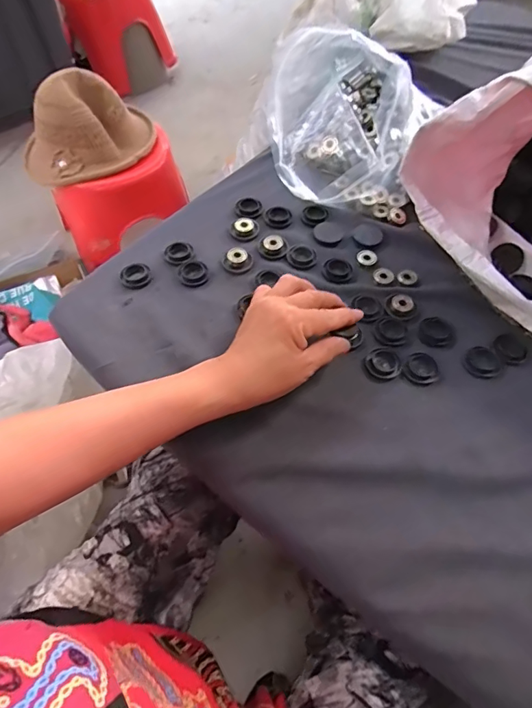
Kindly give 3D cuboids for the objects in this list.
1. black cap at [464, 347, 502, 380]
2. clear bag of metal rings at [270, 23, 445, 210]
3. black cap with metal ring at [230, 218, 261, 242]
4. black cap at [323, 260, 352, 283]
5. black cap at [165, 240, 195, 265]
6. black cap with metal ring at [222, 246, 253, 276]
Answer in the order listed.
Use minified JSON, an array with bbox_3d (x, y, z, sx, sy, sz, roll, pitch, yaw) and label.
[{"bbox_3d":[0.206,0.008,0.444,0.035,0.004,0.033,1,58,-1],"label":"black cap"},{"bbox_3d":[0.077,-0.294,0.555,0.147,0.136,0.196,-6,58,-5],"label":"clear bag of metal rings"},{"bbox_3d":[-0.024,-0.143,0.536,0.033,0.013,0.030,1,58,-1],"label":"black cap with metal ring"},{"bbox_3d":[0.078,-0.090,0.508,0.030,0.004,0.030,1,58,-1],"label":"black cap"},{"bbox_3d":[-0.095,-0.111,0.513,0.031,0.005,0.031,1,58,-1],"label":"black cap"},{"bbox_3d":[-0.031,-0.103,0.506,0.031,0.014,0.028,-23,61,-15],"label":"black cap with metal ring"}]

